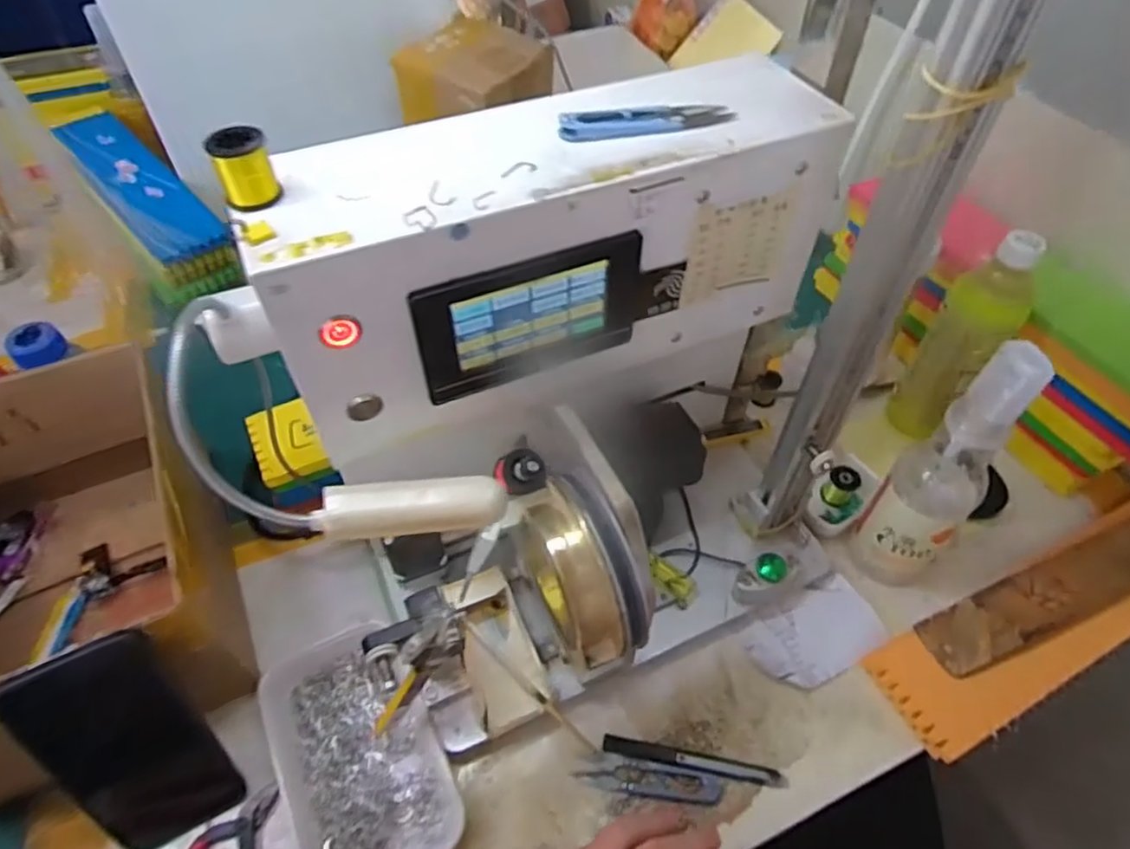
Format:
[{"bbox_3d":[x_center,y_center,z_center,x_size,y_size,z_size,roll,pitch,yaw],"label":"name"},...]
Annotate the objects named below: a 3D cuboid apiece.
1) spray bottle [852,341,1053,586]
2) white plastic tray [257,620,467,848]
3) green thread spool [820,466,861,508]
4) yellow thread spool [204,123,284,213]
[{"bbox_3d":[0.285,0.037,0.504,0.061,0.237,0.067,-35,59,-25],"label":"spray bottle"},{"bbox_3d":[-0.148,0.234,0.485,0.106,0.027,0.175,-22,55,-18],"label":"white plastic tray"},{"bbox_3d":[0.249,0.056,0.614,0.025,0.030,0.027,0,51,-1],"label":"green thread spool"},{"bbox_3d":[-0.152,-0.121,0.323,0.025,0.033,0.026,0,51,-1],"label":"yellow thread spool"}]

